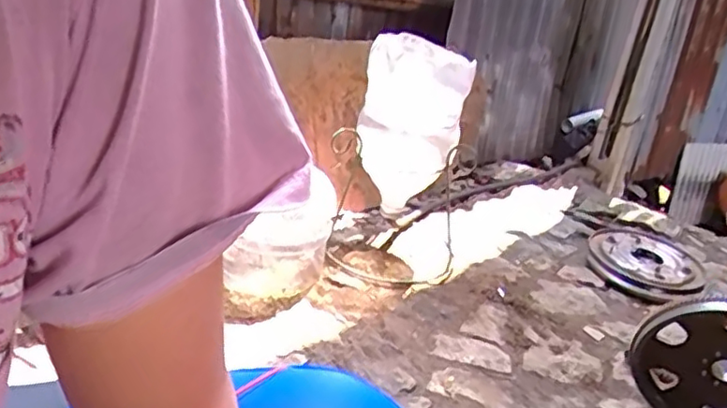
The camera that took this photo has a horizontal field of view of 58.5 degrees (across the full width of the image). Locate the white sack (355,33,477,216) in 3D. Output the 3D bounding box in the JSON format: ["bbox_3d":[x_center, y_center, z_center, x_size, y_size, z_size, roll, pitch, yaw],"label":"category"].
[{"bbox_3d":[0.111,-0.168,1.514,0.235,0.388,0.166,5,26,-6],"label":"white sack"}]

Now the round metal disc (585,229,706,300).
[{"bbox_3d":[0.768,0.160,1.787,0.303,0.081,0.303,6,26,-3],"label":"round metal disc"}]

